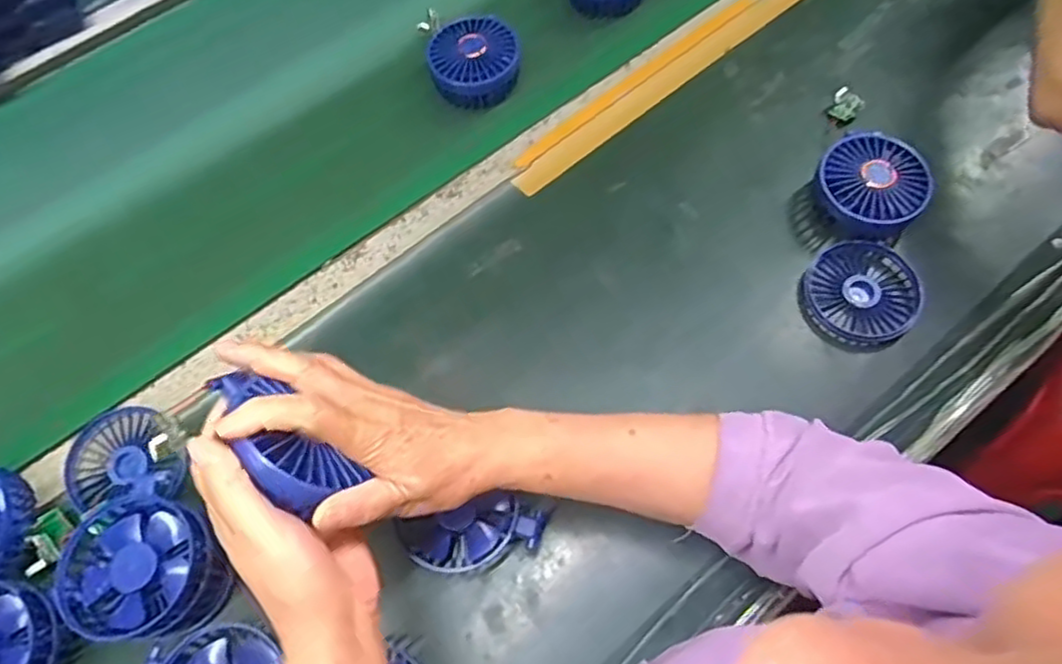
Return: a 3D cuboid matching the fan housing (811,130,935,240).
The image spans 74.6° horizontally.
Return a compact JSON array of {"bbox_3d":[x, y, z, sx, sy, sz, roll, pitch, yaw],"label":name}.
[{"bbox_3d":[0.282,-0.120,0.584,0.085,0.050,0.078,-1,64,3],"label":"fan housing"}]

